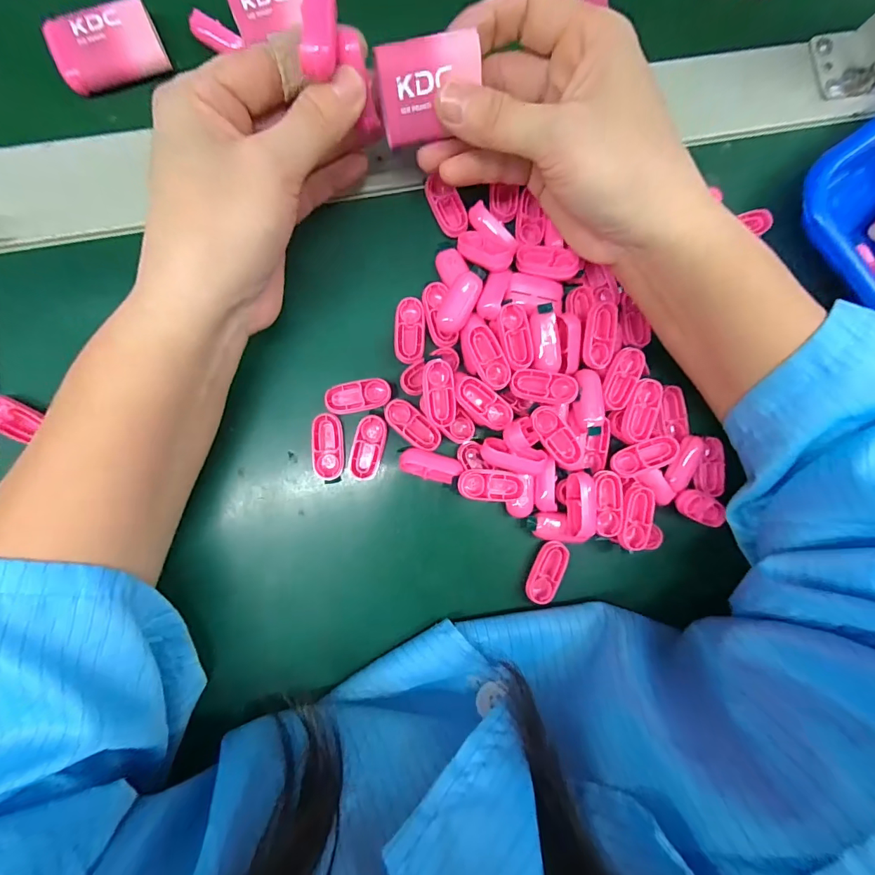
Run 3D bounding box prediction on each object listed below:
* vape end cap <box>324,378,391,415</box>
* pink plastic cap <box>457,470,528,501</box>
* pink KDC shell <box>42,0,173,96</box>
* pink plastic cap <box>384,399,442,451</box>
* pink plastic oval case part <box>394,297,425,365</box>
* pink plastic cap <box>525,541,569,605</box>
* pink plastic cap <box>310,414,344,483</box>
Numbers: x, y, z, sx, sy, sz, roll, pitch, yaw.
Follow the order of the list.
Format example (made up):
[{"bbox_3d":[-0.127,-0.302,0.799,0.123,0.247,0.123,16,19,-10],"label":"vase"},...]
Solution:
[{"bbox_3d":[-0.041,-0.022,0.226,0.033,0.007,0.015,-14,89,-6],"label":"vape end cap"},{"bbox_3d":[0.029,0.025,0.225,0.037,0.011,0.016,5,87,-5],"label":"pink plastic cap"},{"bbox_3d":[-0.166,-0.198,0.217,0.051,0.011,0.033,-17,89,-6],"label":"pink KDC shell"},{"bbox_3d":[-0.013,-0.007,0.226,0.034,0.004,0.014,40,85,-3],"label":"pink plastic cap"},{"bbox_3d":[-0.015,-0.057,0.228,0.016,0.004,0.034,-1,88,-6],"label":"pink plastic oval case part"},{"bbox_3d":[0.060,0.074,0.235,0.016,0.006,0.034,23,86,-4],"label":"pink plastic cap"},{"bbox_3d":[-0.057,0.005,0.224,0.015,0.008,0.034,0,88,-6],"label":"pink plastic cap"}]

